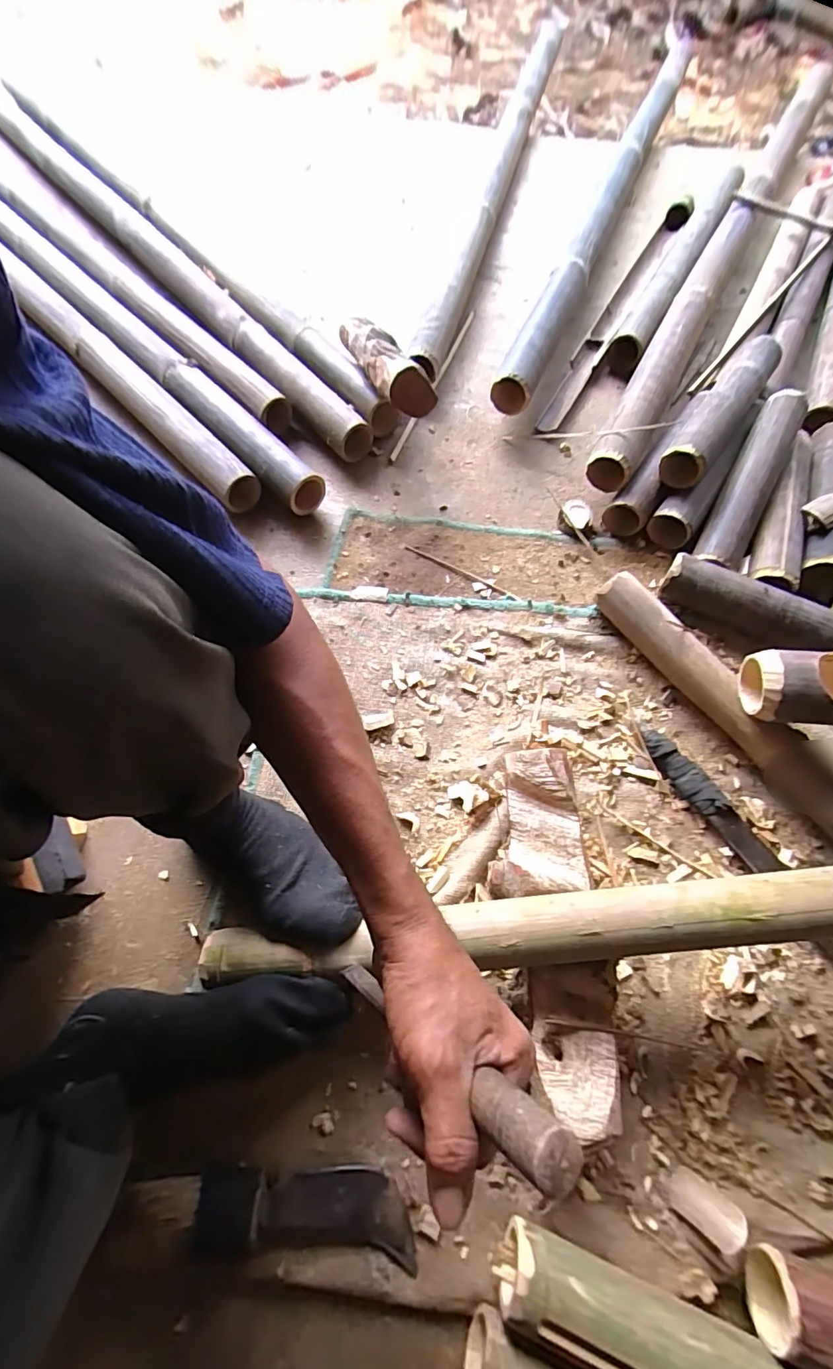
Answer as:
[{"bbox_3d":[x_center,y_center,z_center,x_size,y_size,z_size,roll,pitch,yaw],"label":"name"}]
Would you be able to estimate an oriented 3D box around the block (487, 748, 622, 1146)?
[{"bbox_3d":[0.125,0.224,0.465,0.095,0.062,0.309,-1,67,2],"label":"block"}]

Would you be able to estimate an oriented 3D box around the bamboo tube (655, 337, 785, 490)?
[{"bbox_3d":[0.417,-0.373,0.662,0.064,0.063,0.266,32,72,14],"label":"bamboo tube"}]

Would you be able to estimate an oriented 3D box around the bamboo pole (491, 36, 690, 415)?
[{"bbox_3d":[0.404,-1.024,0.970,0.058,0.061,1.449,20,70,10],"label":"bamboo pole"}]

